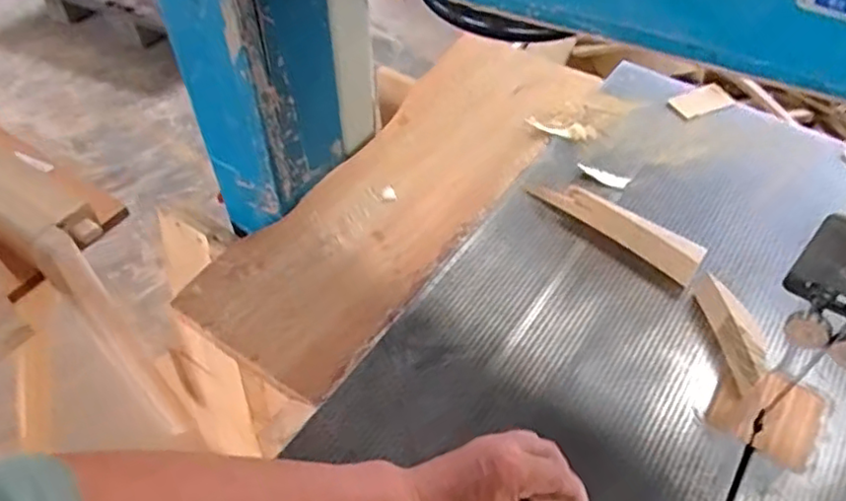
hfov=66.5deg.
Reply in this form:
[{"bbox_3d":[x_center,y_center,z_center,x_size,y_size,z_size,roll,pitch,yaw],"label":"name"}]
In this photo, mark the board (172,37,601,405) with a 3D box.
[{"bbox_3d":[-0.003,-0.089,0.757,0.185,0.030,0.582,28,57,21],"label":"board"}]

